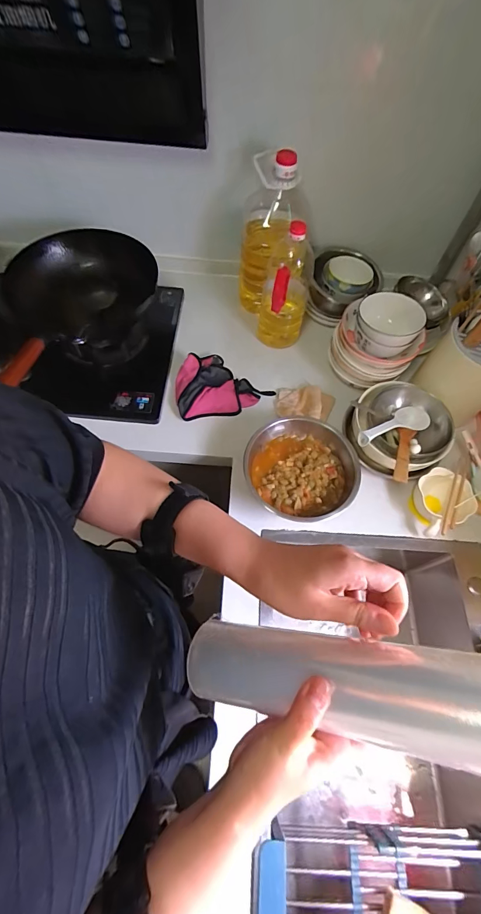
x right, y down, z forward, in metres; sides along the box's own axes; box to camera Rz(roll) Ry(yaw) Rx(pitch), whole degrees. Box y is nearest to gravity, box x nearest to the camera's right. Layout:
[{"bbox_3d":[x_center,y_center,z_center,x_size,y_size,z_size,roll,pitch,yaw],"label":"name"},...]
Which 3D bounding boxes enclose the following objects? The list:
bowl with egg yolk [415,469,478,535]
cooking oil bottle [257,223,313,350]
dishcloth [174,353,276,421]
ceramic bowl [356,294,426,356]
[{"bbox_3d":[0.402,0.091,0.718,0.087,0.065,0.125,0,63,-2],"label":"bowl with egg yolk"},{"bbox_3d":[0.101,-0.372,0.824,0.103,0.290,0.107,9,63,2],"label":"cooking oil bottle"},{"bbox_3d":[-0.045,-0.179,0.839,0.211,0.041,0.160,-8,64,-7],"label":"dishcloth"},{"bbox_3d":[0.311,-0.281,0.762,0.129,0.059,0.134,1,63,-2],"label":"ceramic bowl"}]

